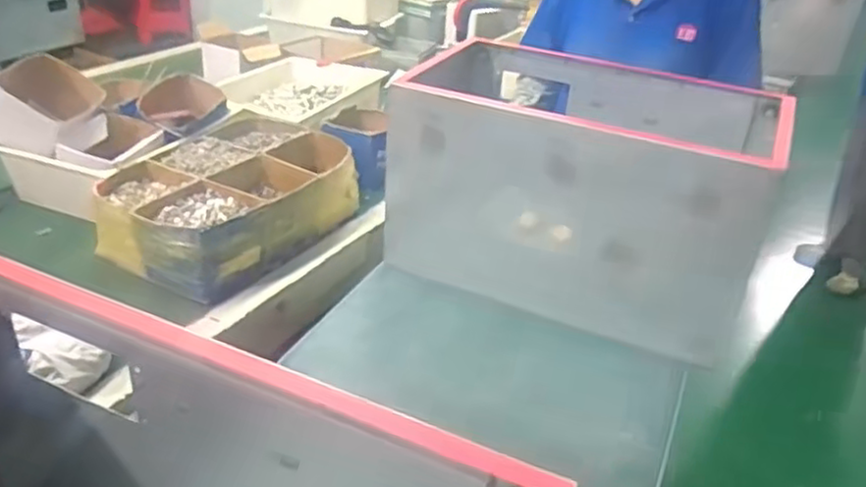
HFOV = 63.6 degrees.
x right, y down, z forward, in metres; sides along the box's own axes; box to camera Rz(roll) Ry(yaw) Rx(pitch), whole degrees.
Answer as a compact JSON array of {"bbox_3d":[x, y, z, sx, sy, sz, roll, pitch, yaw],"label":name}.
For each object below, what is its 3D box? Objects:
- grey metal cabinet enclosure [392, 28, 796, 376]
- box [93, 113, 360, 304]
[{"bbox_3d":[0.225,-0.099,1.092,0.530,0.269,0.368,17,34,20],"label":"grey metal cabinet enclosure"},{"bbox_3d":[-0.324,-0.079,1.175,0.283,0.115,0.414,17,34,20],"label":"box"}]

